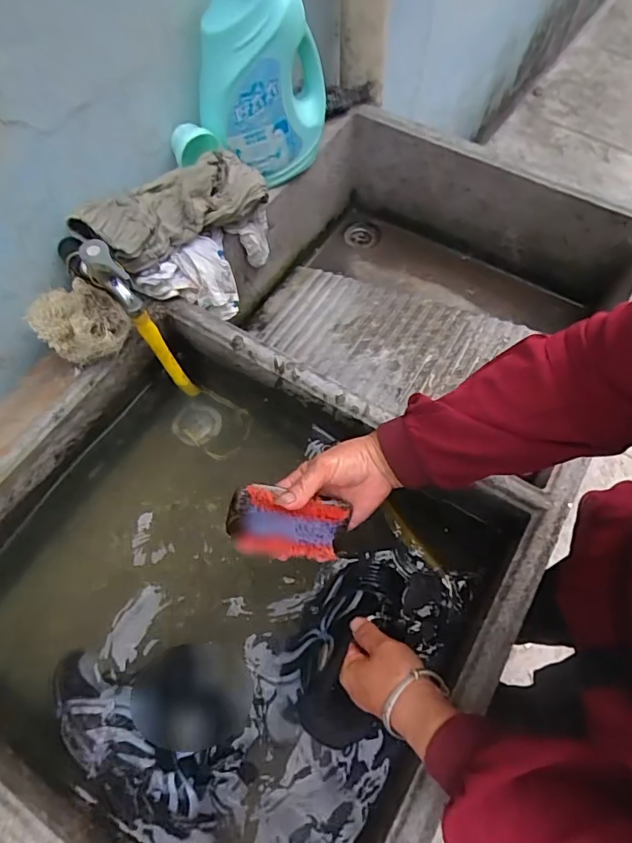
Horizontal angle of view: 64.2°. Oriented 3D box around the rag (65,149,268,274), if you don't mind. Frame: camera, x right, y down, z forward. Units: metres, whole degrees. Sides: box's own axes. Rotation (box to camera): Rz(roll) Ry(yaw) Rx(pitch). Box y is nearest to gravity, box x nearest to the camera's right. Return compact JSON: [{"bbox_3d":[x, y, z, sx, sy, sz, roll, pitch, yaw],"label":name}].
[{"bbox_3d":[-0.167,-0.264,0.617,0.242,0.067,0.073,-40,69,-18],"label":"rag"}]

